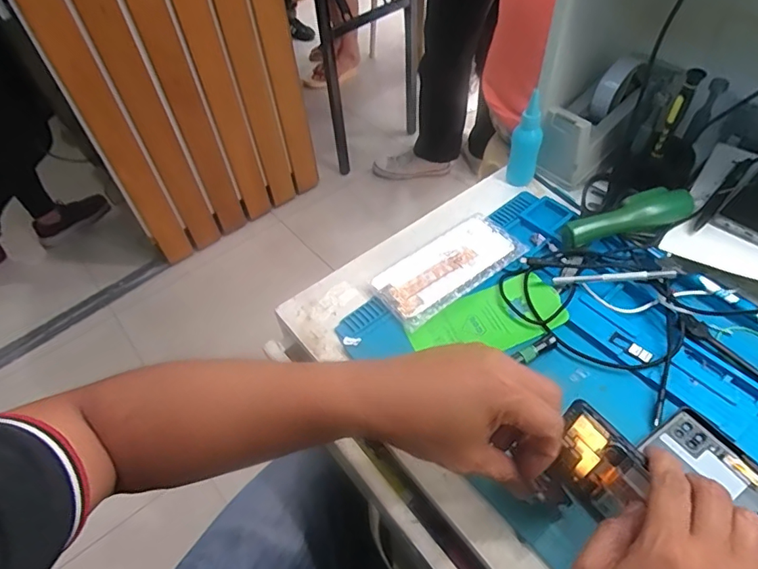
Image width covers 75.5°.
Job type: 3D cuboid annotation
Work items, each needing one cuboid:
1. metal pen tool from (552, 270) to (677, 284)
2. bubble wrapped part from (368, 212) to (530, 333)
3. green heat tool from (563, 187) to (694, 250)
[{"bbox_3d":[0.236,-0.008,0.496,0.111,0.012,0.010,-4,48,22],"label":"metal pen tool"},{"bbox_3d":[0.077,-0.022,0.549,0.173,0.012,0.089,-30,54,-19],"label":"bubble wrapped part"},{"bbox_3d":[0.270,-0.074,0.534,0.139,0.035,0.031,-12,50,-5],"label":"green heat tool"}]

